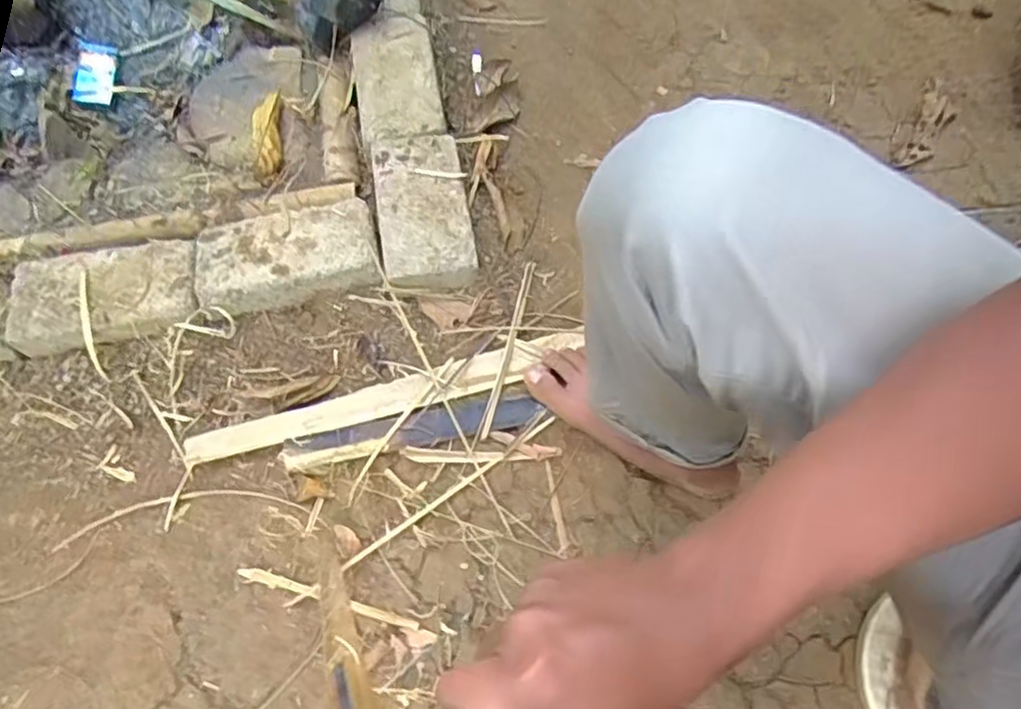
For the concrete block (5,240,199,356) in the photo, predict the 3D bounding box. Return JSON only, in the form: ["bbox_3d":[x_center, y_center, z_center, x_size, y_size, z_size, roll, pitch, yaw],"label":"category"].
[{"bbox_3d":[-0.474,-0.071,0.817,0.211,0.050,0.120,-5,67,-2],"label":"concrete block"}]

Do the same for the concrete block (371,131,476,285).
[{"bbox_3d":[-0.109,-0.180,0.847,0.109,0.050,0.221,-9,67,-3],"label":"concrete block"}]

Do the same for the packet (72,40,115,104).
[{"bbox_3d":[-0.648,-0.446,1.069,0.054,0.024,0.125,-9,67,-3],"label":"packet"}]

